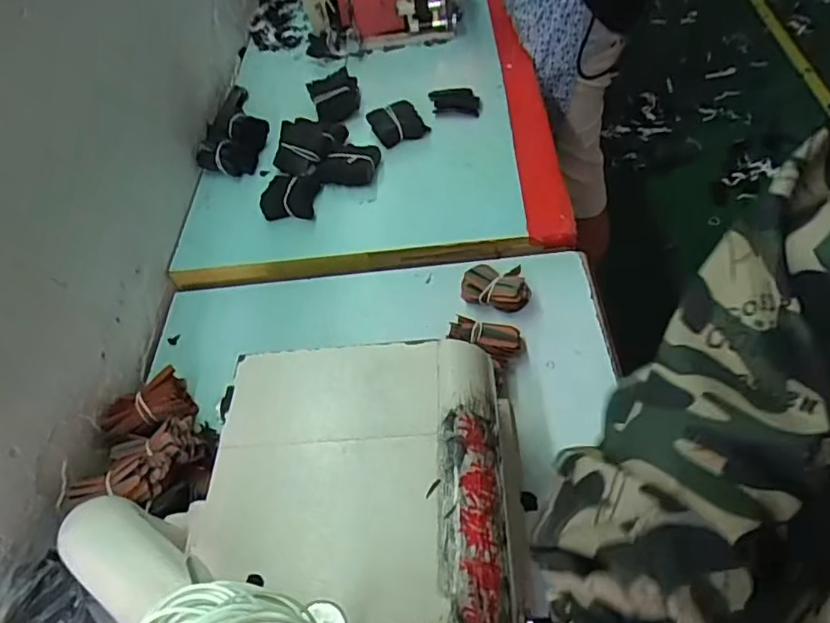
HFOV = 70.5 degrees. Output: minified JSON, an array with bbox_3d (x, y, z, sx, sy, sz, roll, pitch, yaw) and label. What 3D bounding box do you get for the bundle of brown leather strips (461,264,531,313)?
[{"bbox_3d":[0.095,-0.026,0.696,0.079,0.036,0.059,4,52,9],"label":"bundle of brown leather strips"}]

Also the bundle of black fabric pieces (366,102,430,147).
[{"bbox_3d":[-0.030,-0.297,0.906,0.074,0.027,0.076,-26,53,-14],"label":"bundle of black fabric pieces"}]

